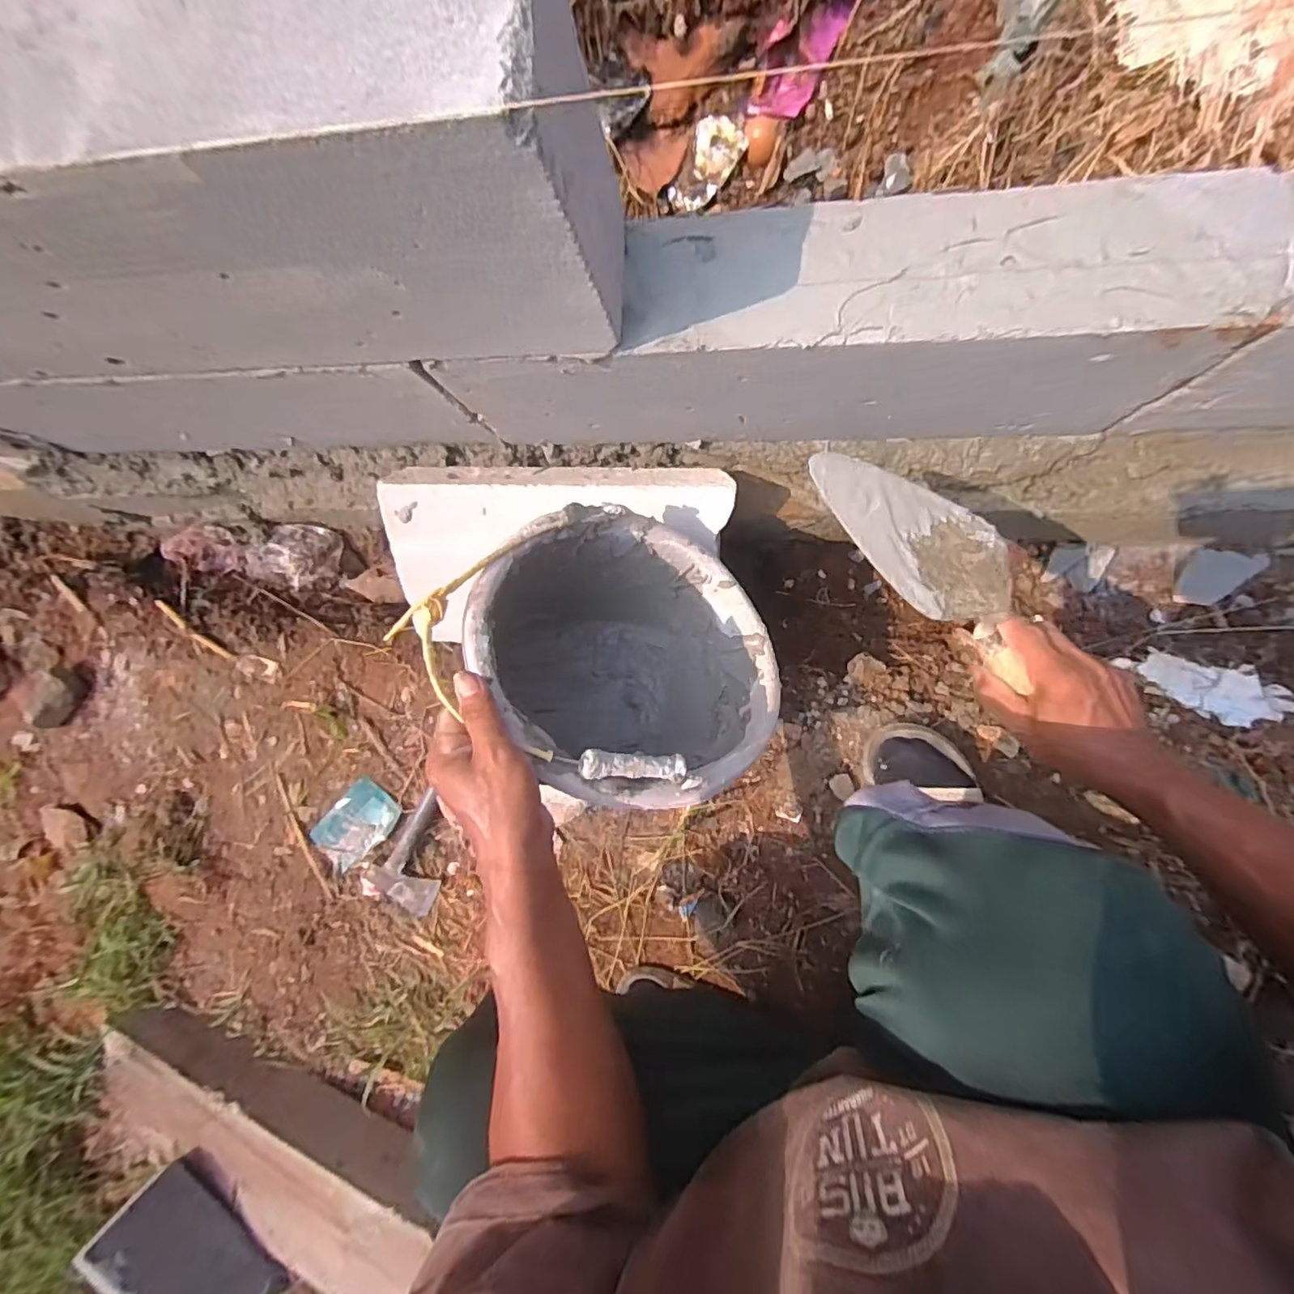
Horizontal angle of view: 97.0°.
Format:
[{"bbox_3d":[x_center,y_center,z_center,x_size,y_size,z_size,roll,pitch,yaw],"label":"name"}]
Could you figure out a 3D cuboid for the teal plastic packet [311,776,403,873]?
[{"bbox_3d":[-0.383,0.235,0.752,0.077,0.010,0.125,44,97,7],"label":"teal plastic packet"}]

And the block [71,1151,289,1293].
[{"bbox_3d":[-0.555,0.747,0.694,0.203,0.048,0.123,42,52,3],"label":"block"}]

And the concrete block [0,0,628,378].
[{"bbox_3d":[-0.310,-0.269,0.377,0.576,0.219,0.090,2,91,10],"label":"concrete block"}]

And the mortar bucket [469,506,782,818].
[{"bbox_3d":[-0.056,0.044,0.559,0.270,0.297,0.267,-42,54,46],"label":"mortar bucket"}]

